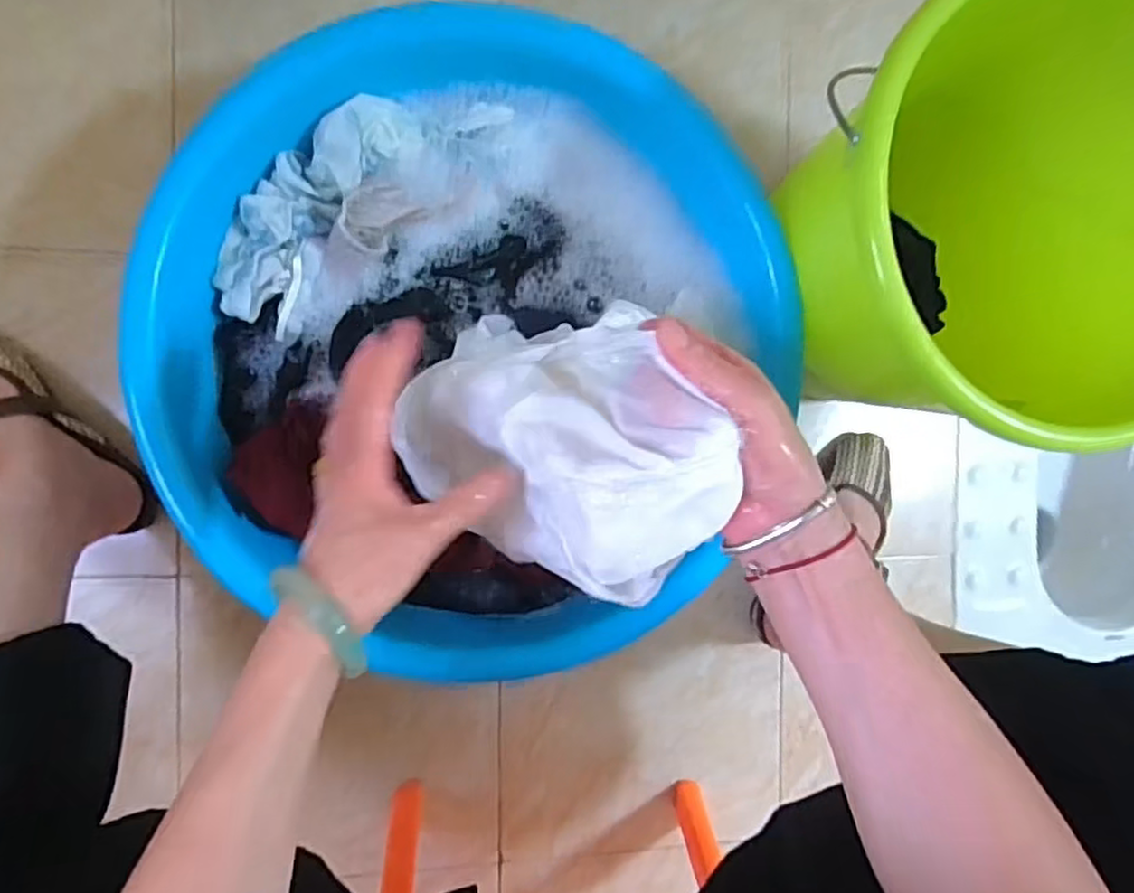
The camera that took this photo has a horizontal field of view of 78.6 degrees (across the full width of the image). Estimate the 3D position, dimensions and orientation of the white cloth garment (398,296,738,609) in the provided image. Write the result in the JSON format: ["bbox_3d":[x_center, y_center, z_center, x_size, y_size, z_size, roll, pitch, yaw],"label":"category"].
[{"bbox_3d":[-0.003,-0.001,0.392,0.171,0.170,0.136,36,85,-7],"label":"white cloth garment"}]

